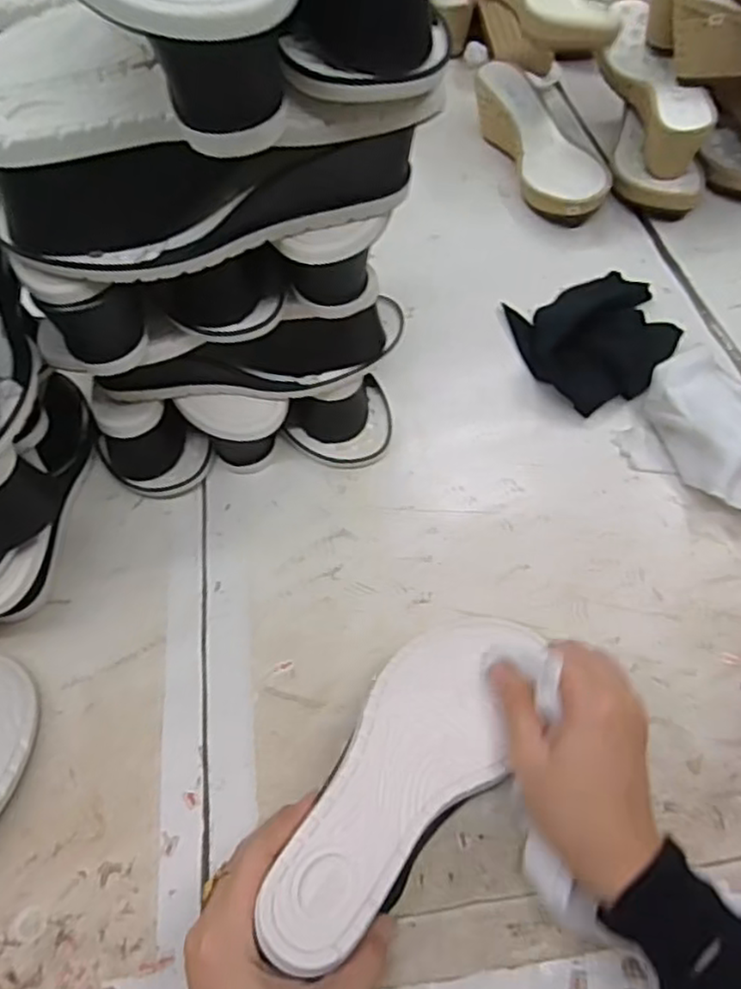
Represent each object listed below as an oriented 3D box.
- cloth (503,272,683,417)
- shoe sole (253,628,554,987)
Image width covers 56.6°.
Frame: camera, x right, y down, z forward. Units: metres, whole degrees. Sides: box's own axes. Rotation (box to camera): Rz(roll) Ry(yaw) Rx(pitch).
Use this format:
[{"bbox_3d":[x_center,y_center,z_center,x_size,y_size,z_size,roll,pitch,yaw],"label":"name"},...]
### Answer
[{"bbox_3d":[0.191,-0.134,0.573,0.131,0.033,0.138,-14,57,-5],"label":"cloth"},{"bbox_3d":[0.026,0.135,0.361,0.073,0.016,0.220,28,46,19],"label":"shoe sole"}]

